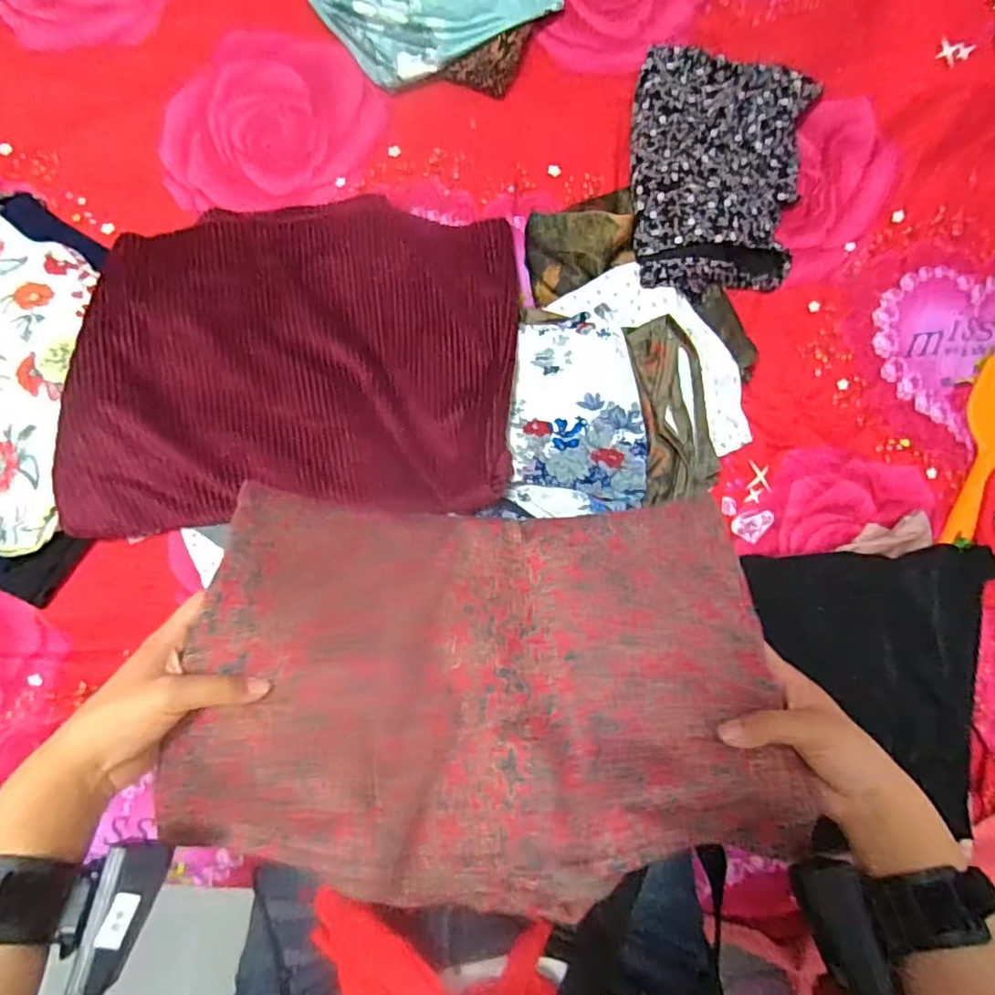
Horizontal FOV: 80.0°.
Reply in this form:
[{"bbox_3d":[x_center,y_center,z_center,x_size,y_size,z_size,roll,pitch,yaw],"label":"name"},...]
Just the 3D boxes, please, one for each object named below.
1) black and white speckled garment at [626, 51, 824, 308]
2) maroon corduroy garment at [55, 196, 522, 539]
[{"bbox_3d":[0.246,-0.365,0.653,0.188,0.049,0.297,7,84,-3],"label":"black and white speckled garment"},{"bbox_3d":[-0.196,-0.140,0.598,0.428,0.069,0.321,-3,85,-4],"label":"maroon corduroy garment"}]

